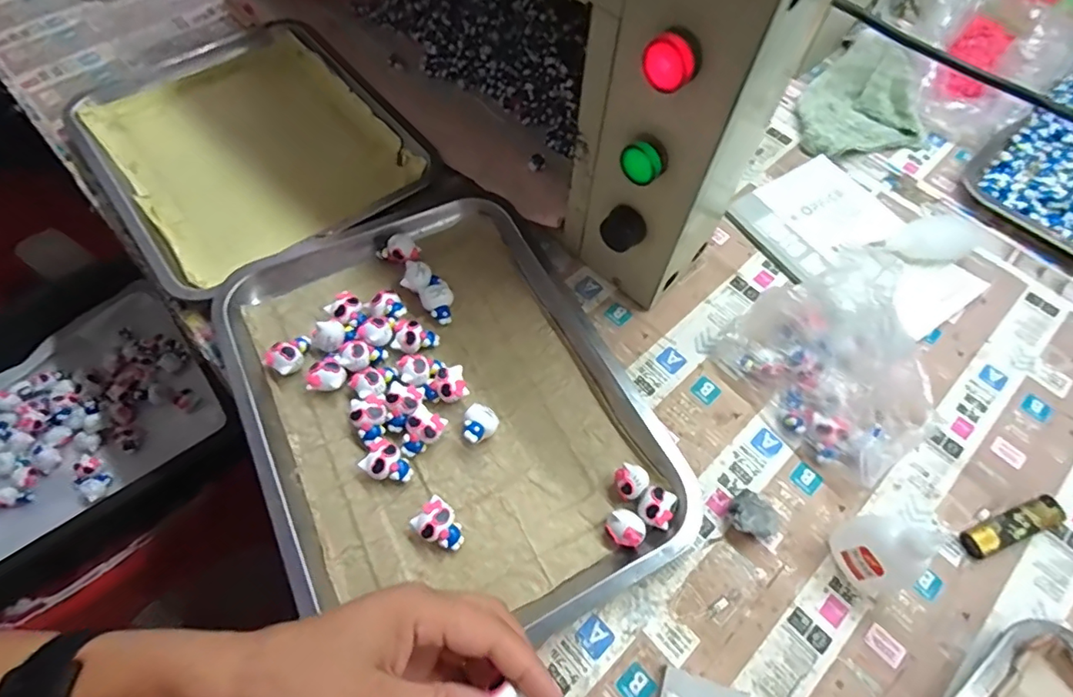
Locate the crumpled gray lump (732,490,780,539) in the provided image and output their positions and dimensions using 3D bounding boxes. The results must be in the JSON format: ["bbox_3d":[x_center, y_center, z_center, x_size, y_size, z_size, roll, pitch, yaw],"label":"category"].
[{"bbox_3d":[0.152,0.120,0.373,0.028,0.020,0.032,-40,72,-20],"label":"crumpled gray lump"}]

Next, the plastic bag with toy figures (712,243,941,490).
[{"bbox_3d":[0.229,0.005,0.391,0.100,0.099,0.148,-34,70,-18],"label":"plastic bag with toy figures"}]

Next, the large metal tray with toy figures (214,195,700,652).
[{"bbox_3d":[-0.071,0.037,0.399,0.257,0.024,0.348,-24,67,-15],"label":"large metal tray with toy figures"}]

